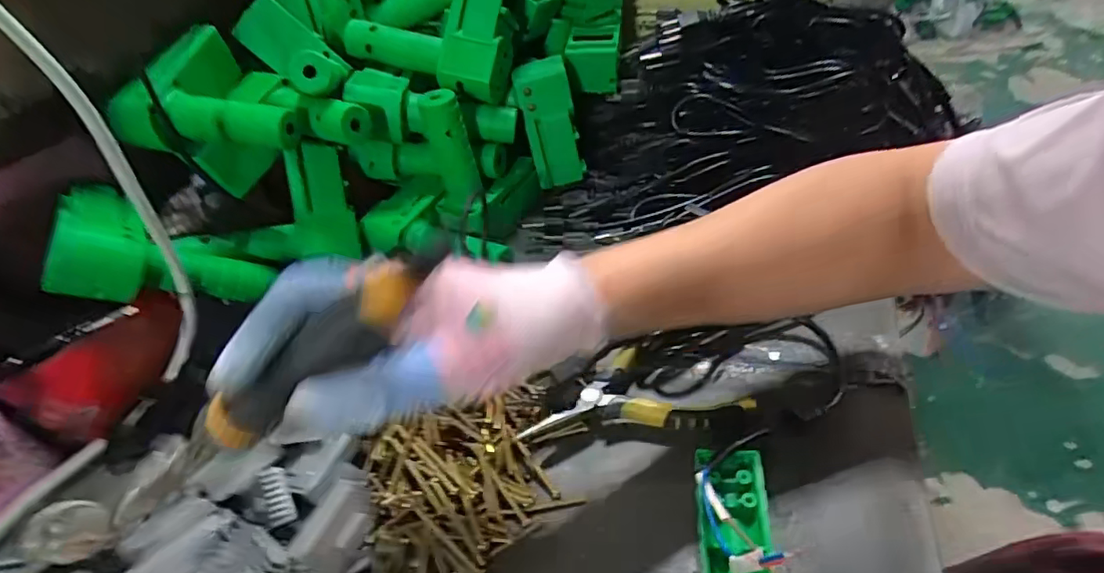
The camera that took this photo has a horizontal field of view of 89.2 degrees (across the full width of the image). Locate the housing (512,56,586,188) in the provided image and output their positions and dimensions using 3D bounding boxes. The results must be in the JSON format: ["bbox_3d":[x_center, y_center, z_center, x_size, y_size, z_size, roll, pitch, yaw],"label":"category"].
[{"bbox_3d":[-0.002,-0.153,0.545,0.053,0.114,0.044,-15,42,-8],"label":"housing"}]

